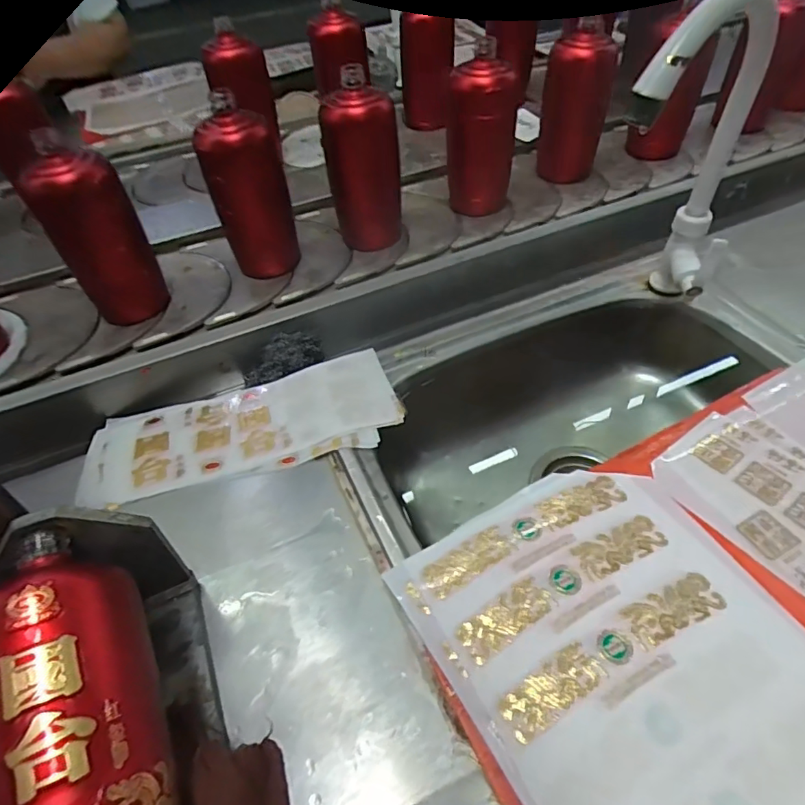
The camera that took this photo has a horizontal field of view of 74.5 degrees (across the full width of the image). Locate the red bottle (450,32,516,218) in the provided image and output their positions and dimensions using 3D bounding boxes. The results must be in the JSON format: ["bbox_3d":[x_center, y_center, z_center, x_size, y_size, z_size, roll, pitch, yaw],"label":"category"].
[{"bbox_3d":[0.096,-0.324,0.656,0.065,0.170,0.069,-29,54,-20],"label":"red bottle"}]

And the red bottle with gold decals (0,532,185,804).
[{"bbox_3d":[-0.163,0.146,0.250,0.077,0.062,0.184,-21,65,-19],"label":"red bottle with gold decals"}]

